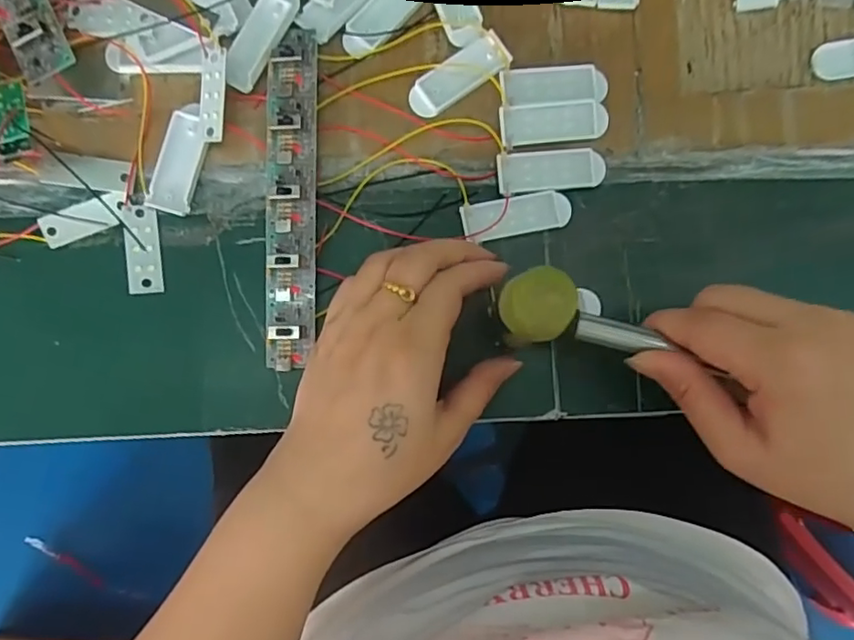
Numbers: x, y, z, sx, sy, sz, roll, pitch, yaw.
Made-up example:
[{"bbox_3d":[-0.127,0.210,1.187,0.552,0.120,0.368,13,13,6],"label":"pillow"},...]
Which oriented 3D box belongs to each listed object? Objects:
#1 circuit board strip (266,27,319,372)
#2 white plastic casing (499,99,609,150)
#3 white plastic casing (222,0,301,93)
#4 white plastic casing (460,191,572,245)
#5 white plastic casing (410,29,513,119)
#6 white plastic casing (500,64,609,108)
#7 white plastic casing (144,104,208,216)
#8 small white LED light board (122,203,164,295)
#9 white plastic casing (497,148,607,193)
[{"bbox_3d":[-0.068,-0.061,0.303,0.025,0.019,0.170,1,91,-3],"label":"circuit board strip"},{"bbox_3d":[0.067,-0.104,0.314,0.057,0.005,0.021,-8,85,-2],"label":"white plastic casing"},{"bbox_3d":[-0.085,-0.144,0.302,0.019,0.006,0.056,27,84,1],"label":"white plastic casing"},{"bbox_3d":[0.047,-0.055,0.314,0.057,0.004,0.020,-10,85,-2],"label":"white plastic casing"},{"bbox_3d":[0.017,-0.129,0.315,0.058,0.005,0.021,-35,86,-4],"label":"white plastic casing"},{"bbox_3d":[0.068,-0.124,0.316,0.057,0.008,0.021,-5,84,-2],"label":"white plastic casing"},{"bbox_3d":[-0.125,-0.082,0.303,0.021,0.005,0.055,16,84,0],"label":"white plastic casing"},{"bbox_3d":[-0.144,-0.036,0.304,0.016,0.004,0.045,-5,86,-23],"label":"small white LED light board"},{"bbox_3d":[0.066,-0.079,0.314,0.058,0.006,0.021,-5,84,-2],"label":"white plastic casing"}]

